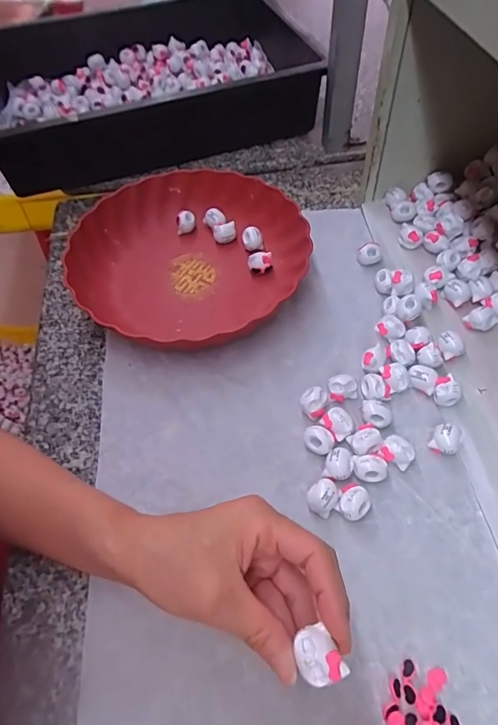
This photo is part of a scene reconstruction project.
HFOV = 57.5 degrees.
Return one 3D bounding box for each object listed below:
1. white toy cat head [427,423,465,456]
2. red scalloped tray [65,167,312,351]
[{"bbox_3d":[0.161,0.061,0.367,0.023,0.021,0.023,-2,56,2],"label":"white toy cat head"},{"bbox_3d":[-0.062,-0.114,0.482,0.243,0.046,0.239,33,63,23],"label":"red scalloped tray"}]

